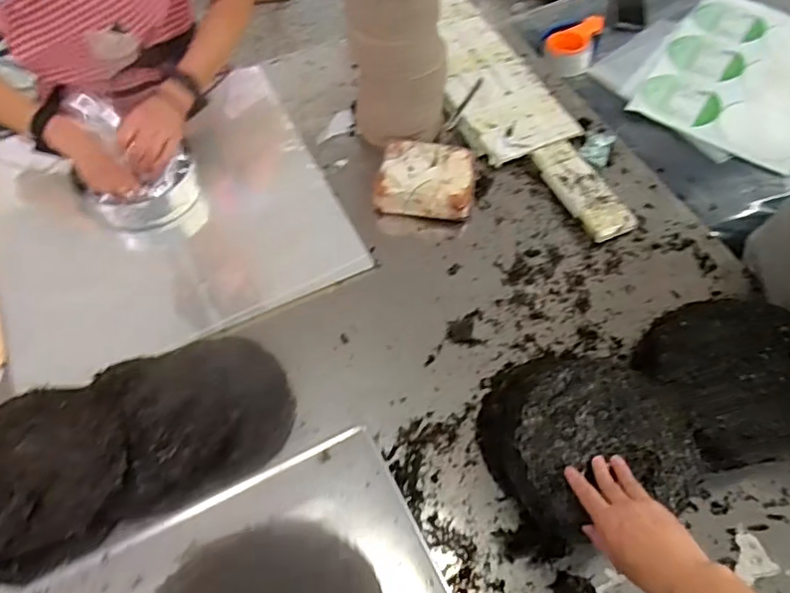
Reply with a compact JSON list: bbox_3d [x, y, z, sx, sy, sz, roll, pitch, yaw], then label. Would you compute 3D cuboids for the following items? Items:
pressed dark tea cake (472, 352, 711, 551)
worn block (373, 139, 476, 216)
[{"bbox_3d":[0.223,0.170,0.676,0.209,0.111,0.200,-5,59,-4],"label":"pressed dark tea cake"},{"bbox_3d":[0.050,-0.185,0.918,0.154,0.056,0.122,11,59,5],"label":"worn block"}]

